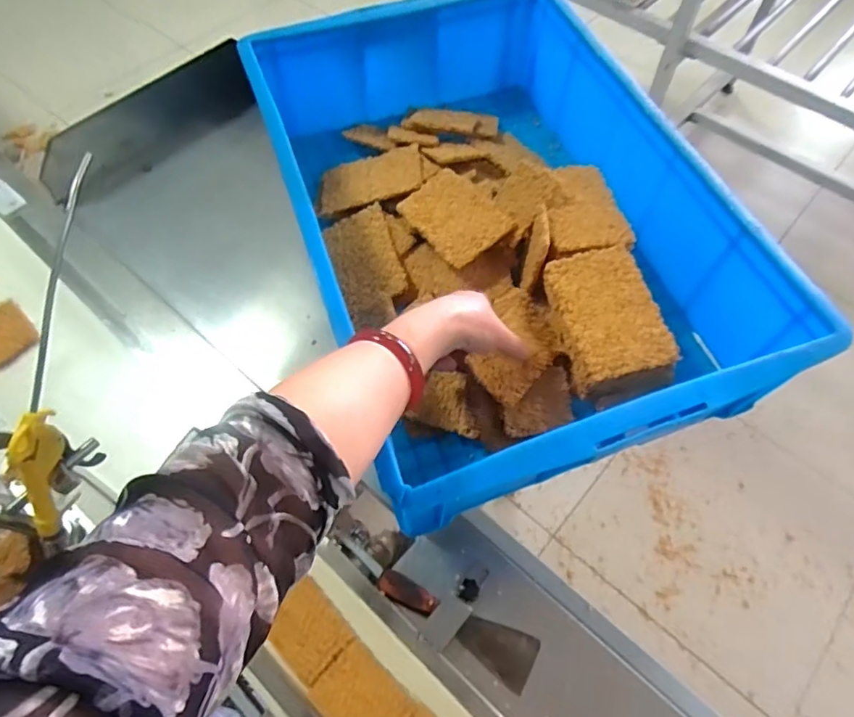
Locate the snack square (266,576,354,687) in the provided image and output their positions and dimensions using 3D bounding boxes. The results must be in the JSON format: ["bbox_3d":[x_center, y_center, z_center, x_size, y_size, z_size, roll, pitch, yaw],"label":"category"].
[{"bbox_3d":[-0.123,0.281,0.572,0.079,0.004,0.068,40,68,20],"label":"snack square"}]

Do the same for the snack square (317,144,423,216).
[{"bbox_3d":[-0.076,-0.238,0.732,0.140,0.007,0.100,-11,55,8],"label":"snack square"}]

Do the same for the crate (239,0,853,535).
[{"bbox_3d":[0.066,-0.175,0.649,0.411,0.155,0.619,-18,62,-10],"label":"crate"}]

